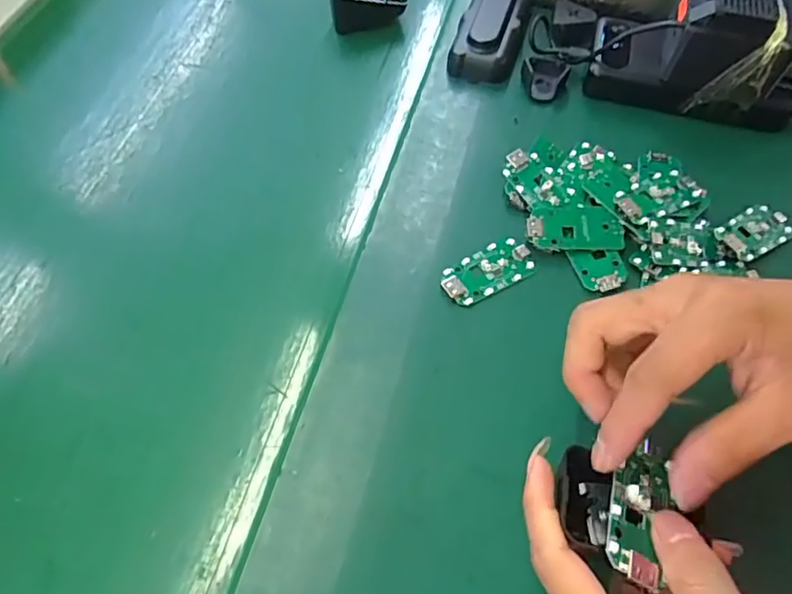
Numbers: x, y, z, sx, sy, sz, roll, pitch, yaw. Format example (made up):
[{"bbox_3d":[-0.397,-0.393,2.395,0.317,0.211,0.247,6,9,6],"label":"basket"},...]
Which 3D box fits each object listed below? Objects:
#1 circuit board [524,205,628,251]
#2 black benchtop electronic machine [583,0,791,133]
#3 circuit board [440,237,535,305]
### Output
[{"bbox_3d":[0.119,-0.047,0.366,0.063,0.010,0.031,1,62,4],"label":"circuit board"},{"bbox_3d":[0.225,-0.188,0.399,0.152,0.070,0.071,19,65,13],"label":"black benchtop electronic machine"},{"bbox_3d":[0.060,-0.017,0.356,0.062,0.006,0.031,-26,64,-10],"label":"circuit board"}]

